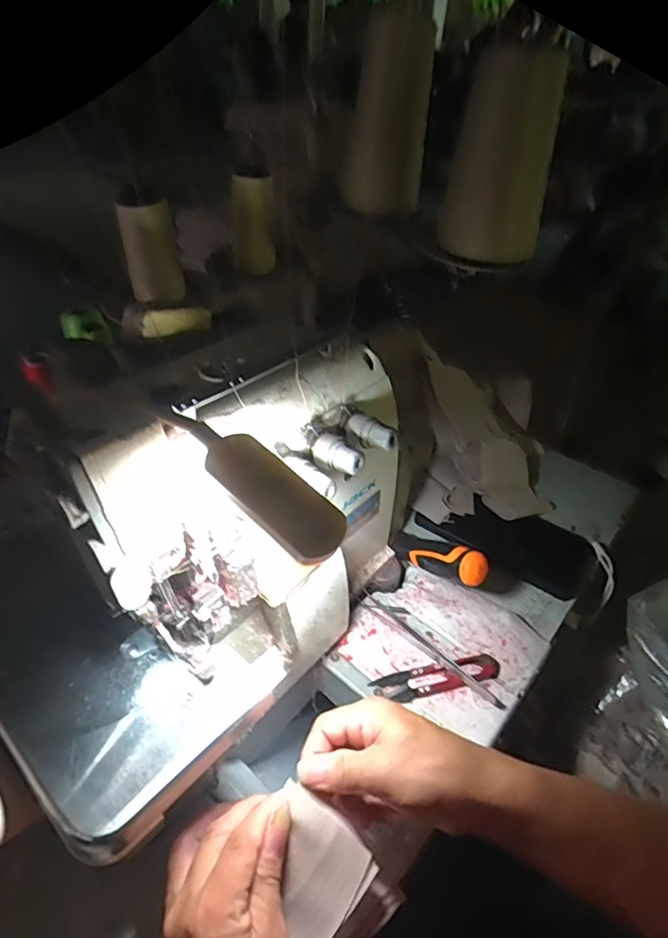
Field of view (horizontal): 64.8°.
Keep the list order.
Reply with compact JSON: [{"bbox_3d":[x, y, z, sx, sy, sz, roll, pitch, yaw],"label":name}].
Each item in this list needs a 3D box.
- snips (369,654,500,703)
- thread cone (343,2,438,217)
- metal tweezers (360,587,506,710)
[{"bbox_3d":[0.084,0.167,0.423,0.105,0.007,0.023,-7,42,-14],"label":"snips"},{"bbox_3d":[0.058,-0.355,0.540,0.064,0.164,0.060,-17,45,-23],"label":"thread cone"},{"bbox_3d":[0.078,0.147,0.443,0.146,0.008,0.017,35,49,30],"label":"metal tweezers"}]

